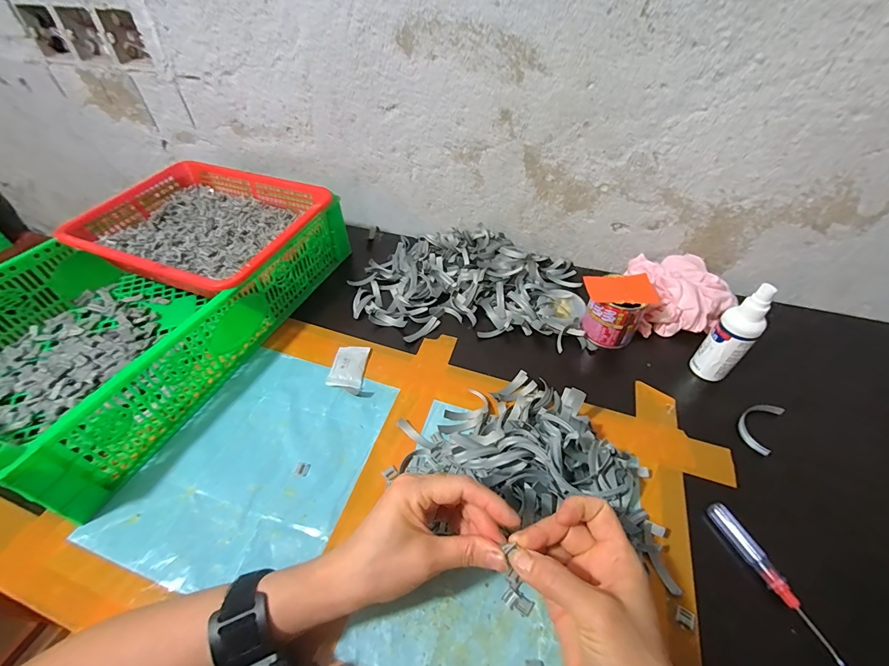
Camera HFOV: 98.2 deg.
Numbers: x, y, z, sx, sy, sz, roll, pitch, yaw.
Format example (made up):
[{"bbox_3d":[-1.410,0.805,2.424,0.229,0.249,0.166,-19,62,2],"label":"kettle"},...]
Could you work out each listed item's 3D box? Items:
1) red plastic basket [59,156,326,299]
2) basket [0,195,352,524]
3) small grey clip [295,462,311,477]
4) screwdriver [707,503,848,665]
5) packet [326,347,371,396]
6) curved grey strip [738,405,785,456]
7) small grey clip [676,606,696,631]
[{"bbox_3d":[-0.330,-0.146,0.547,0.294,0.068,0.236,17,49,16],"label":"red plastic basket"},{"bbox_3d":[-0.368,-0.049,0.489,0.276,0.107,0.446,16,48,15],"label":"basket"},{"bbox_3d":[-0.141,0.135,0.383,0.013,0.004,0.013,8,47,8],"label":"small grey clip"},{"bbox_3d":[0.267,0.199,0.316,0.015,0.013,0.117,-15,48,-13],"label":"screwdriver"},{"bbox_3d":[-0.116,0.041,0.469,0.040,0.012,0.071,3,46,4],"label":"packet"},{"bbox_3d":[0.340,0.099,0.417,0.032,0.010,0.071,33,55,28],"label":"curved grey strip"},{"bbox_3d":[0.189,0.223,0.302,0.013,0.004,0.012,26,52,24],"label":"small grey clip"}]

